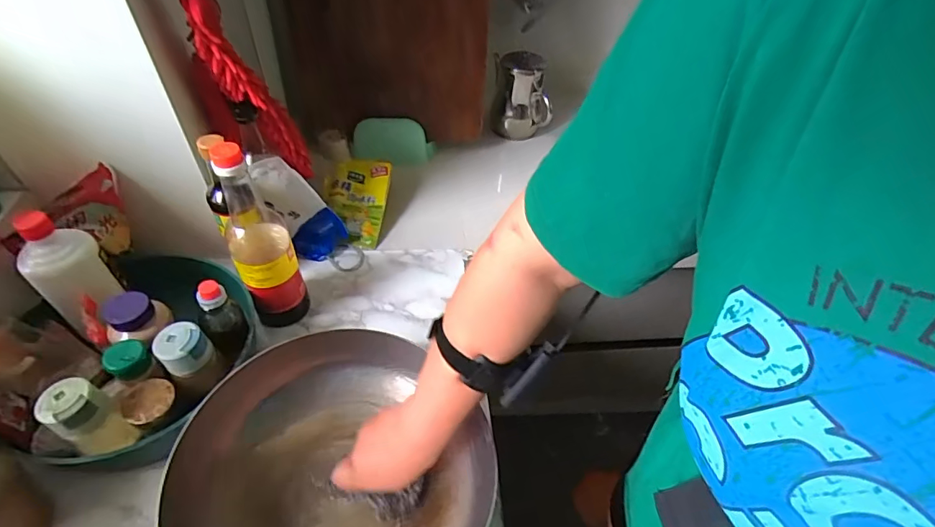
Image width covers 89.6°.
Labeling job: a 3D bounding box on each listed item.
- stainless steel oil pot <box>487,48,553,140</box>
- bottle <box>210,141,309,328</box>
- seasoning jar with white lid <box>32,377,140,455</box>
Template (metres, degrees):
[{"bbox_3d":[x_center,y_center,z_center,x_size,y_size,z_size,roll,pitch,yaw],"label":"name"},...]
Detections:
[{"bbox_3d":[0.115,-0.358,1.042,0.105,0.172,0.108,-8,48,-12],"label":"stainless steel oil pot"},{"bbox_3d":[-0.274,-0.032,0.622,0.071,0.275,0.086,-16,51,-19],"label":"bottle"},{"bbox_3d":[-0.398,0.164,0.497,0.045,0.095,0.048,2,47,-2],"label":"seasoning jar with white lid"}]

